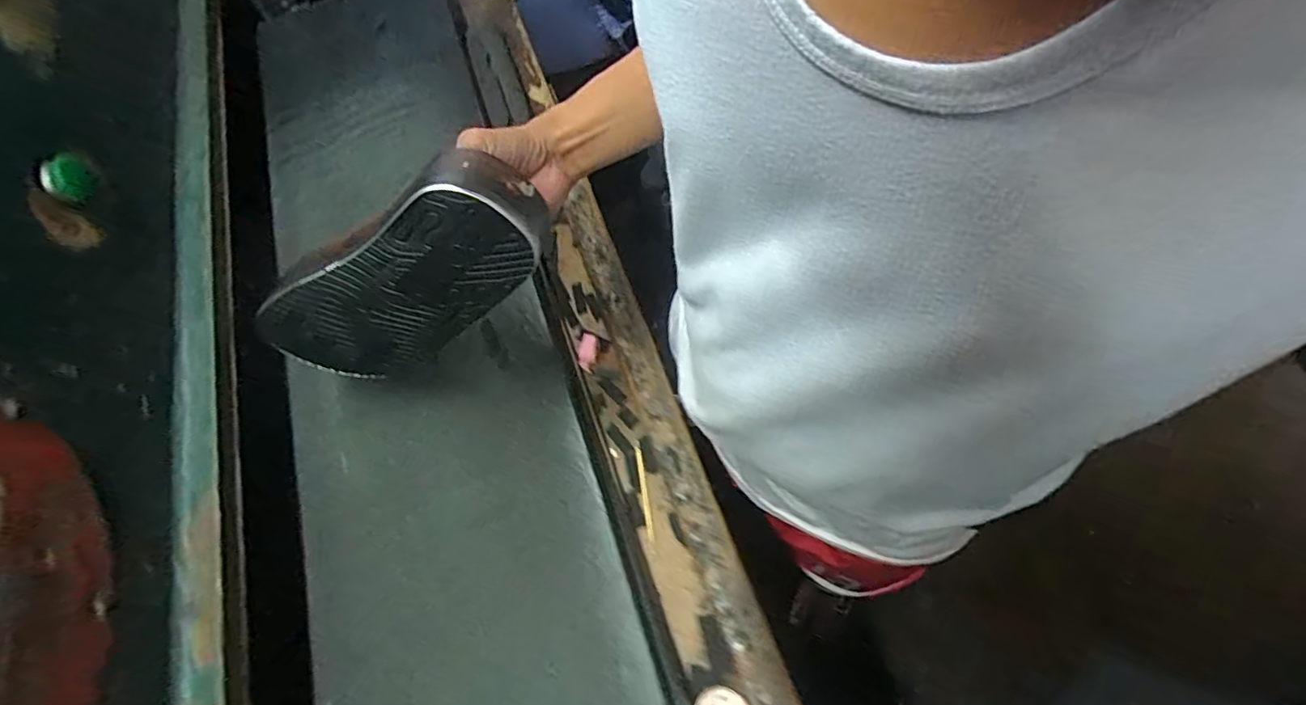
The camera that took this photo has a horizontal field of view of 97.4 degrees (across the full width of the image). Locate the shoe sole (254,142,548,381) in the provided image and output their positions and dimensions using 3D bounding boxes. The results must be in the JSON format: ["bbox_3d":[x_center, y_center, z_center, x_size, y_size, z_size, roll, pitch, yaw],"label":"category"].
[{"bbox_3d":[-0.184,-0.042,0.418,0.266,0.113,0.043,-24,43,32],"label":"shoe sole"}]

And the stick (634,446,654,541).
[{"bbox_3d":[-0.008,0.130,0.533,0.006,0.006,0.085,-11,67,3],"label":"stick"}]

